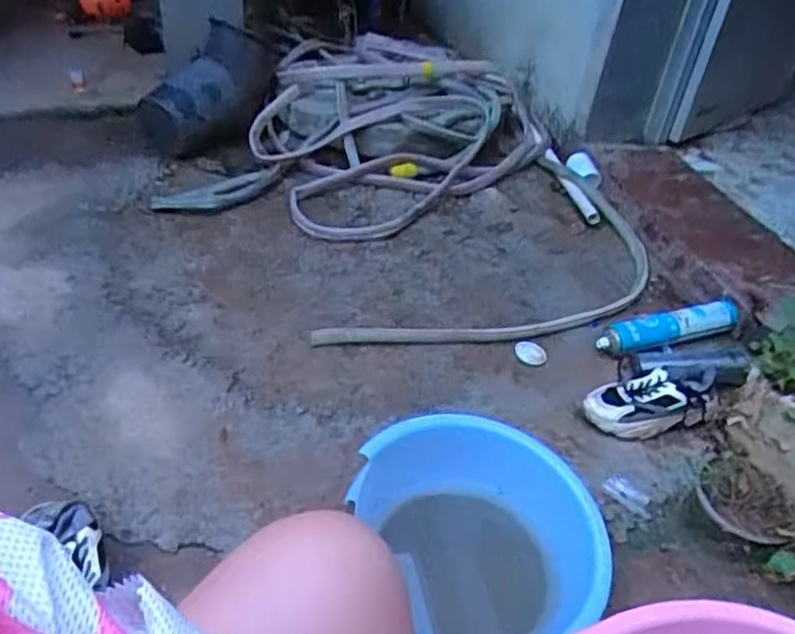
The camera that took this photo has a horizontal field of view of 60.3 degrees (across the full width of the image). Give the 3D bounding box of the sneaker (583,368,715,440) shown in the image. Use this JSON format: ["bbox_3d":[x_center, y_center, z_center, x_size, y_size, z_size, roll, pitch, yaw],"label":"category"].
[{"bbox_3d":[0.424,0.143,1.170,0.204,0.086,0.090,-6,41,-14],"label":"sneaker"}]

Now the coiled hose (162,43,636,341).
[{"bbox_3d":[0.074,-0.323,1.519,0.954,0.326,0.848,31,50,32],"label":"coiled hose"}]

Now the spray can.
[{"bbox_3d":[0.519,0.022,1.313,0.280,0.047,0.059,-8,41,-16],"label":"spray can"}]

